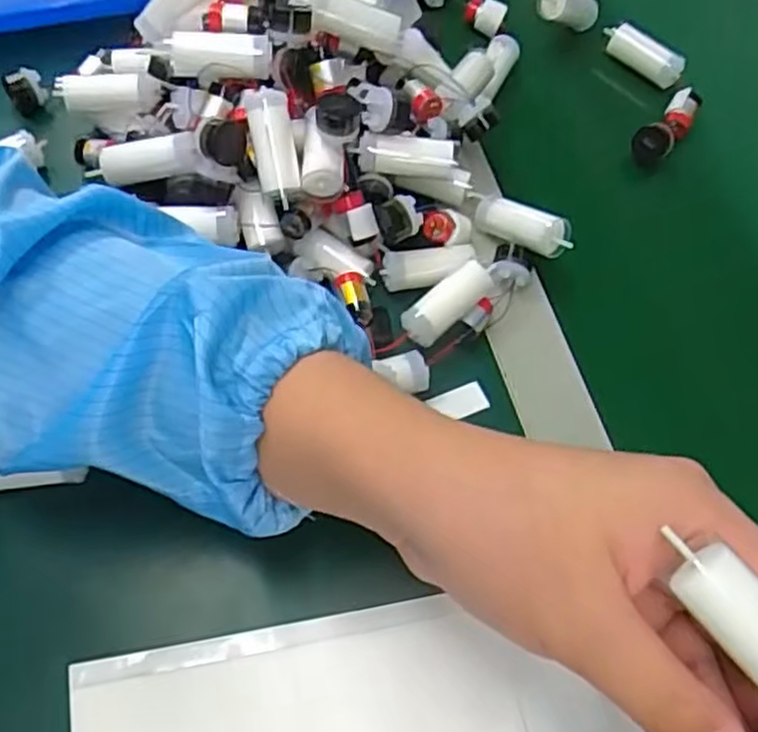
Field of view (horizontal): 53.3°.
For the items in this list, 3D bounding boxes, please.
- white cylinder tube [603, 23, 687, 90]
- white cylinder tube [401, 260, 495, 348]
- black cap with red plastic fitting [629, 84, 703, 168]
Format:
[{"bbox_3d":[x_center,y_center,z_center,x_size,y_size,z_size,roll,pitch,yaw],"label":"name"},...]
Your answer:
[{"bbox_3d":[0.173,-0.205,0.495,0.055,0.020,0.017,33,67,12],"label":"white cylinder tube"},{"bbox_3d":[0.034,-0.032,0.379,0.049,0.016,0.018,-38,71,-3],"label":"white cylinder tube"},{"bbox_3d":[0.180,-0.149,0.469,0.020,0.019,0.056,41,69,15],"label":"black cap with red plastic fitting"}]

